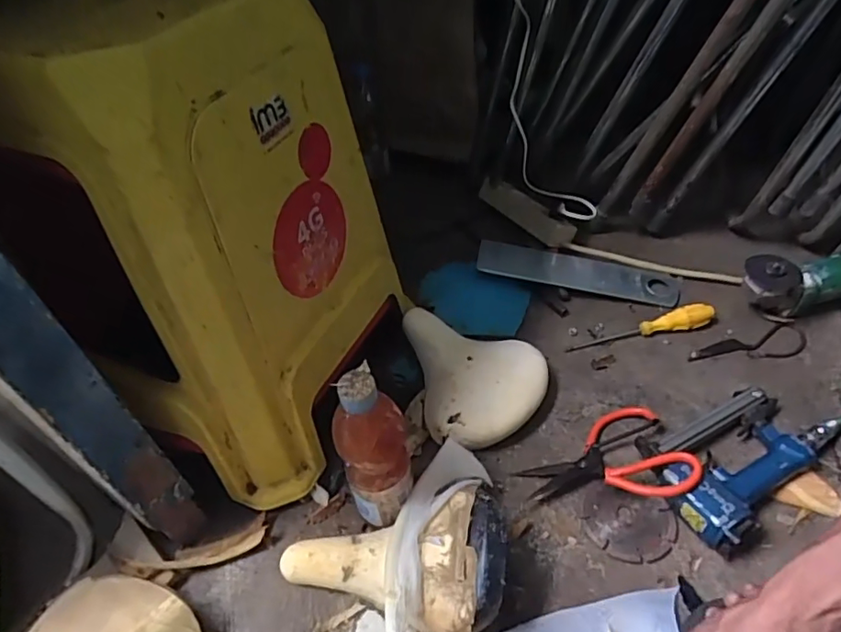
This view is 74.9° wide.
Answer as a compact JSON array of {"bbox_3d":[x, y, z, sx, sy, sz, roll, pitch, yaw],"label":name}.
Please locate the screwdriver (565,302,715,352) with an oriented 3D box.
[{"bbox_3d":[0.313,0.018,0.771,0.211,0.027,0.032,-14,45,-10],"label":"screwdriver"}]

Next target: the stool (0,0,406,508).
[{"bbox_3d":[-0.203,-0.073,0.572,0.263,0.454,0.297,15,47,19],"label":"stool"}]

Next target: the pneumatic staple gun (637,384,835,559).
[{"bbox_3d":[0.352,0.152,0.627,0.221,0.047,0.137,-32,51,-26],"label":"pneumatic staple gun"}]

